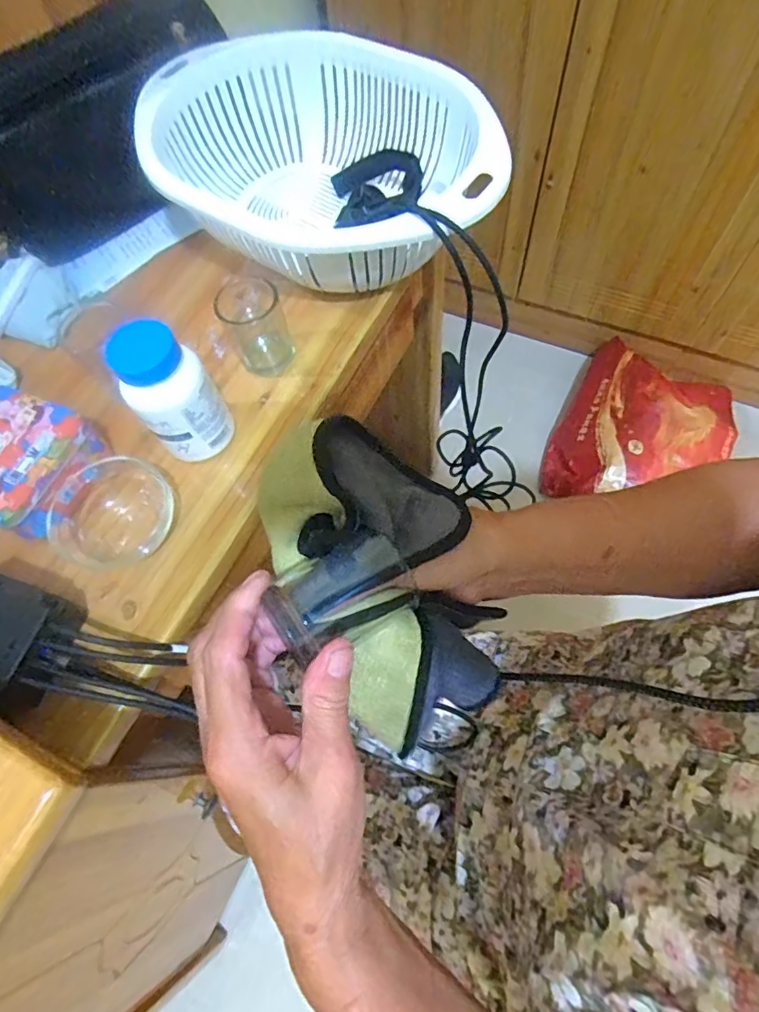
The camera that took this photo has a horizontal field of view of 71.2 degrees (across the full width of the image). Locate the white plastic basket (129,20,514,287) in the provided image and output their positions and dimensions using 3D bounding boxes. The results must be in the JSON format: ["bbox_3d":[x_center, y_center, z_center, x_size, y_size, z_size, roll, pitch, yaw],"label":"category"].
[{"bbox_3d":[-0.040,-0.311,0.491,0.318,0.104,0.200,37,72,18],"label":"white plastic basket"}]

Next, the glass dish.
[{"bbox_3d":[-0.209,0.004,0.418,0.080,0.028,0.088,-1,64,3],"label":"glass dish"}]

